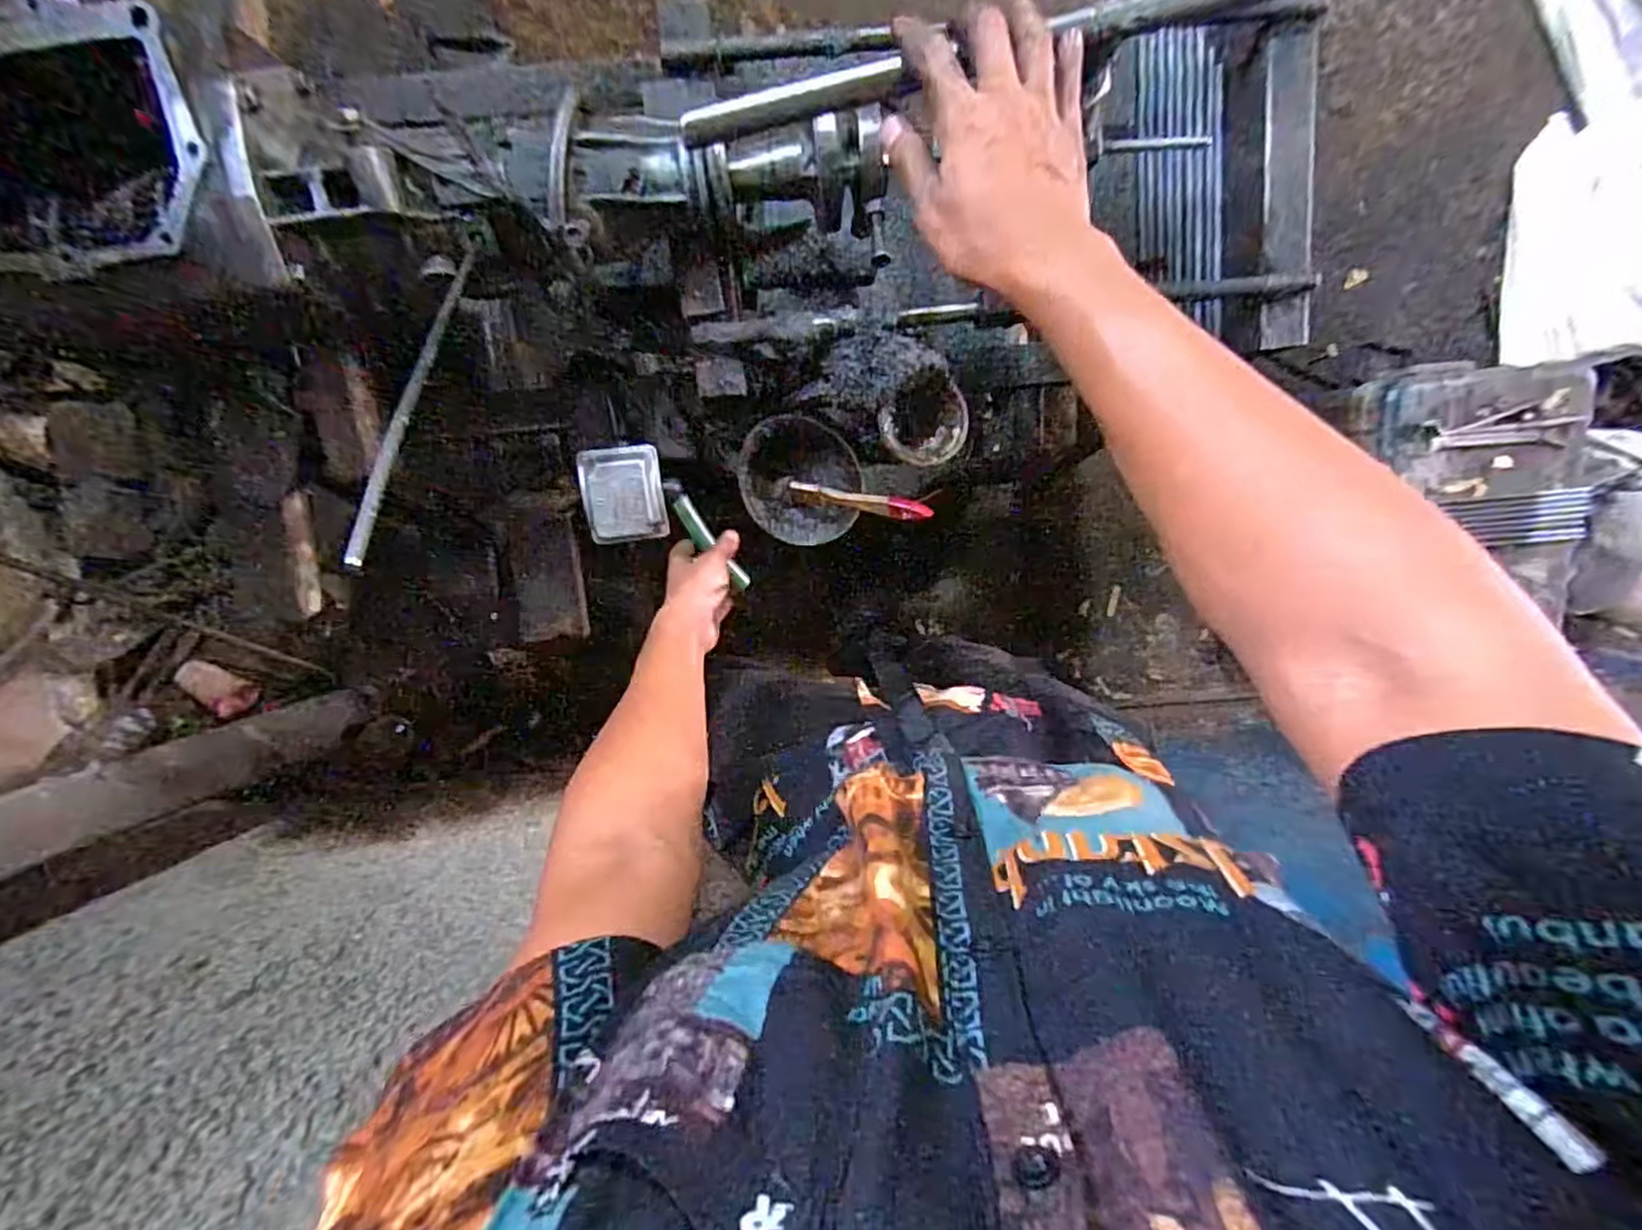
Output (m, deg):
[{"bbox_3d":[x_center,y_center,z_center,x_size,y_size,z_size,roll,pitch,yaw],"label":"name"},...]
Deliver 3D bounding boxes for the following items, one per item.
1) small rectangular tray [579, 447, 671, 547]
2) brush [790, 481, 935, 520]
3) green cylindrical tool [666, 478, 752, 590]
[{"bbox_3d":[-0.183,-0.112,0.654,0.072,0.027,0.087,-9,94,-9],"label":"small rectangular tray"},{"bbox_3d":[0.037,-0.108,0.673,0.141,0.020,0.020,14,90,25],"label":"brush"},{"bbox_3d":[-0.111,-0.076,0.683,0.022,0.013,0.126,-39,106,-6],"label":"green cylindrical tool"}]

